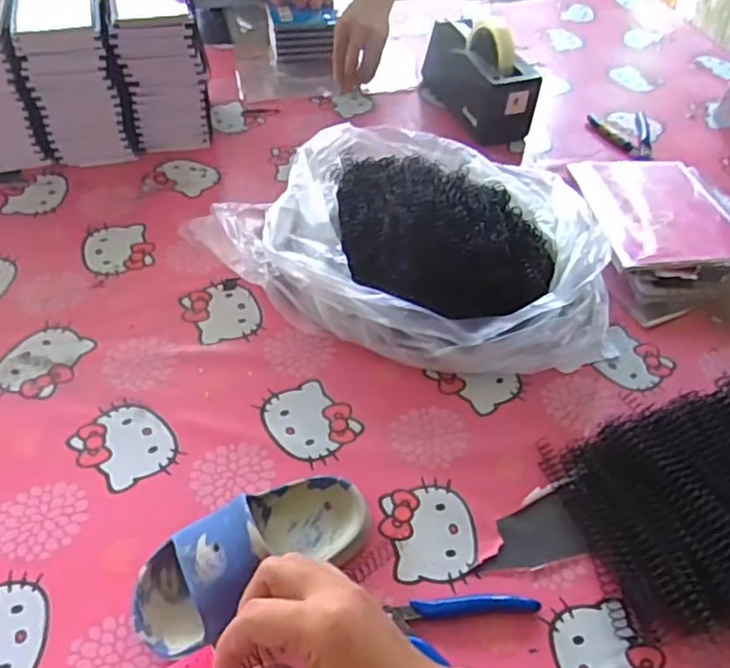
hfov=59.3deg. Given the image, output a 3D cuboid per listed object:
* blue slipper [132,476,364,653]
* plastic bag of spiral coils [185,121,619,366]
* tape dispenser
[{"bbox_3d":[-0.078,0.154,0.460,0.176,0.059,0.082,-28,56,-25],"label":"blue slipper"},{"bbox_3d":[0.063,-0.087,0.648,0.357,0.108,0.290,36,56,25],"label":"plastic bag of spiral coils"},{"bbox_3d":[0.153,-0.363,0.887,0.074,0.123,0.209,-16,52,-17],"label":"tape dispenser"}]

